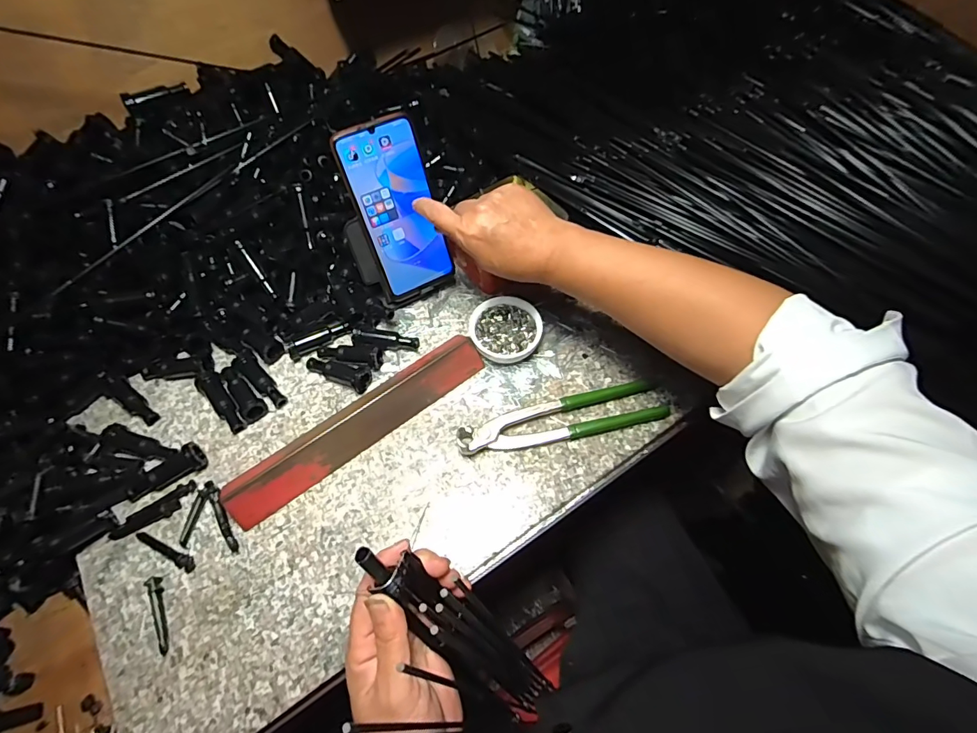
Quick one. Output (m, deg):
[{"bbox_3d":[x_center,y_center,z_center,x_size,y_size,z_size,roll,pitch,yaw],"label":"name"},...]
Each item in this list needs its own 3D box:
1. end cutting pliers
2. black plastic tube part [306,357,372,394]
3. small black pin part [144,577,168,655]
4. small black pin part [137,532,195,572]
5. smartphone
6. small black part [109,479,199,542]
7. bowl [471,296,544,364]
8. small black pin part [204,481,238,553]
[{"bbox_3d":[0.069,0.048,0.446,0.197,0.015,0.041,-11,60,-5],"label":"end cutting pliers"},{"bbox_3d":[-0.149,0.003,0.472,0.070,0.026,0.023,25,64,15],"label":"black plastic tube part"},{"bbox_3d":[-0.258,0.194,0.372,0.012,0.004,0.059,-27,63,-13],"label":"small black pin part"},{"bbox_3d":[-0.272,0.155,0.398,0.060,0.005,0.012,18,62,12],"label":"small black pin part"},{"bbox_3d":[-0.086,-0.148,0.464,0.075,0.163,0.007,-25,39,-12],"label":"smartphone"},{"bbox_3d":[-0.291,0.127,0.413,0.074,0.006,0.019,-33,64,-16],"label":"small black part"},{"bbox_3d":[0.018,-0.036,0.488,0.070,0.027,0.069,-1,60,1],"label":"bowl"},{"bbox_3d":[-0.231,0.129,0.410,0.010,0.005,0.068,-30,63,-14],"label":"small black pin part"}]

